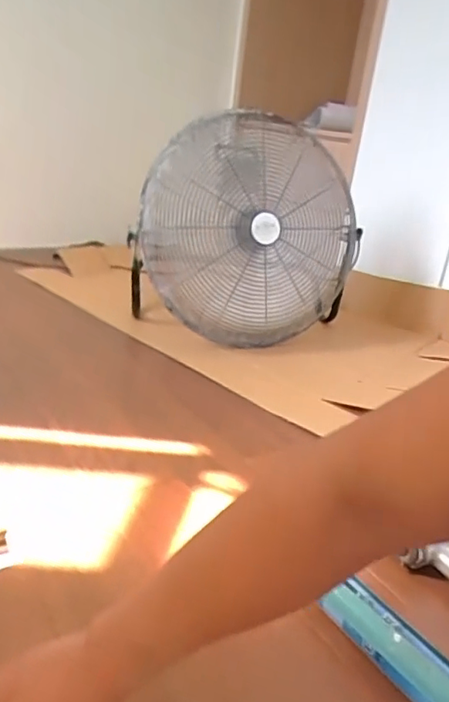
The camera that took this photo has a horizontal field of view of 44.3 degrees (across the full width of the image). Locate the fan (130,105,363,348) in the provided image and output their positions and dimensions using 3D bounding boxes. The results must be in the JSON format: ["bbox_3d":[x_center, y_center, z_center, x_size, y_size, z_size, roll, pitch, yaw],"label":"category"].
[{"bbox_3d":[0.051,-0.293,1.358,0.557,0.529,0.283,1,-4,-30],"label":"fan"}]

